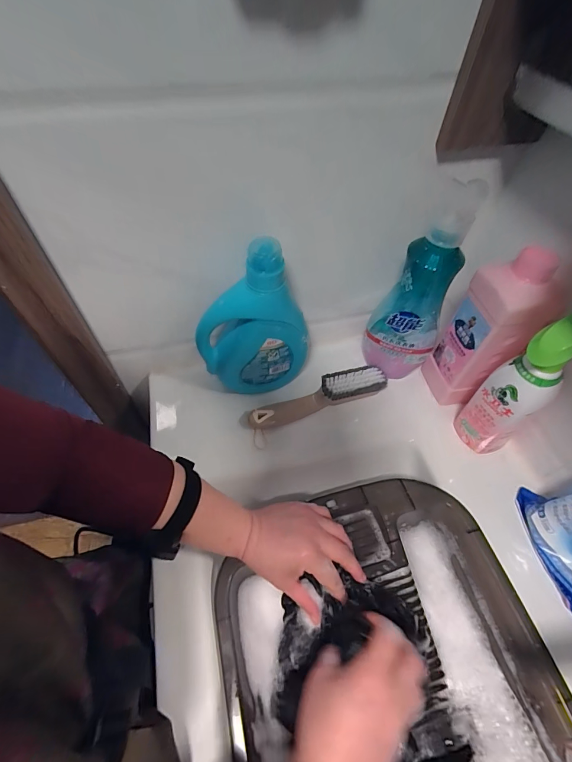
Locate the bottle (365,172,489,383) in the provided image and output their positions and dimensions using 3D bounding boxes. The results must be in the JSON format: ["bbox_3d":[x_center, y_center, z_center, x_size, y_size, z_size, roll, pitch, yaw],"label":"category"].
[{"bbox_3d":[0.170,-0.108,0.473,0.090,0.265,0.056,-3,54,-3],"label":"bottle"}]

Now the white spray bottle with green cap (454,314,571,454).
[{"bbox_3d":[0.273,0.014,0.420,0.063,0.230,0.067,-31,60,-22],"label":"white spray bottle with green cap"}]

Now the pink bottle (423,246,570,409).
[{"bbox_3d":[0.257,-0.059,0.464,0.075,0.221,0.082,-5,54,-6],"label":"pink bottle"}]

